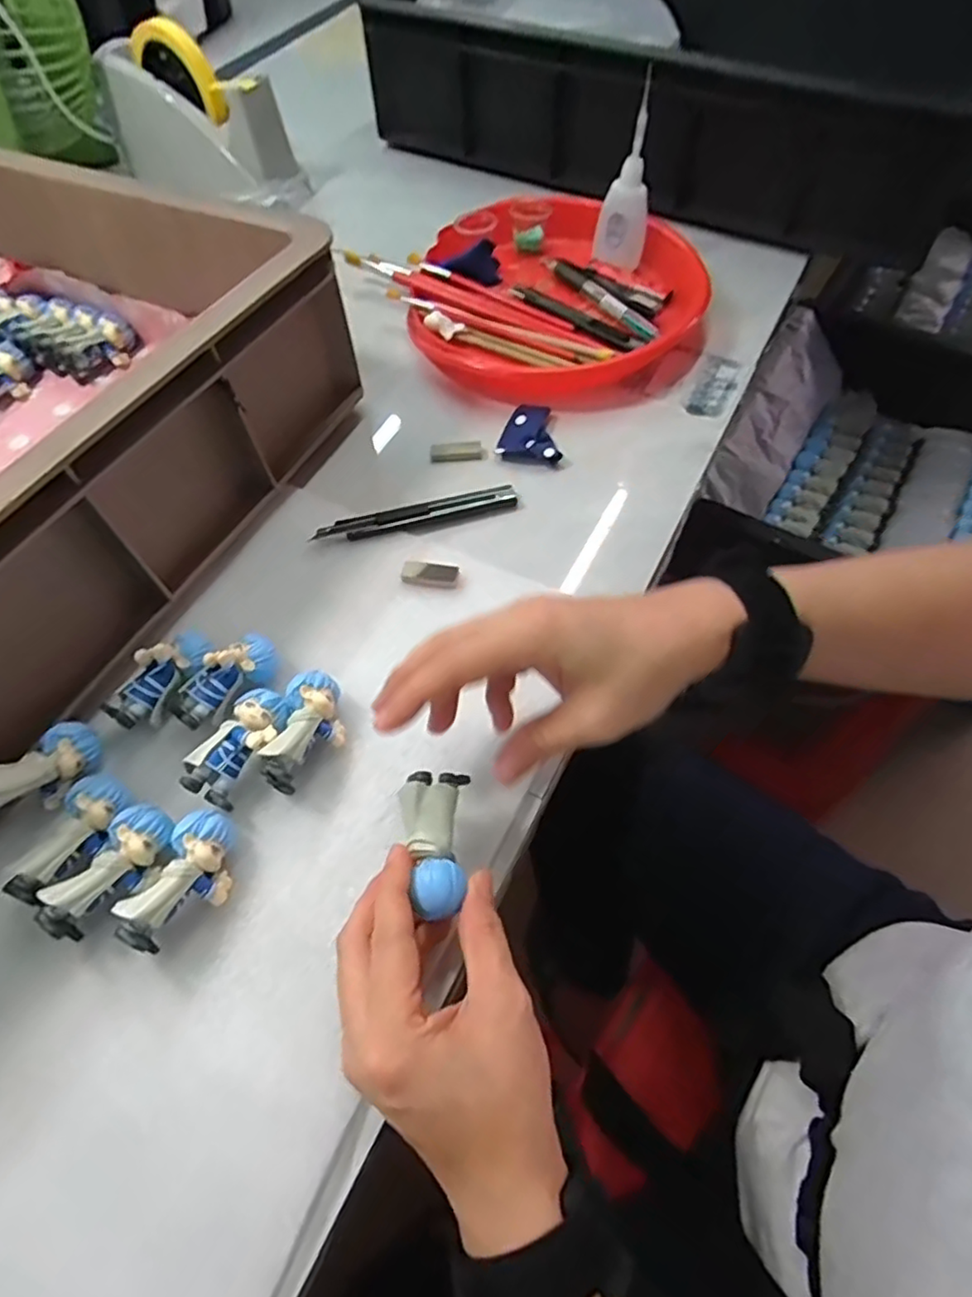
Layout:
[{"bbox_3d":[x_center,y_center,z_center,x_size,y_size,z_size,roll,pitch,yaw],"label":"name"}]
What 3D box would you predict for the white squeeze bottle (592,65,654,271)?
[{"bbox_3d":[0.119,-0.385,0.535,0.043,0.109,0.047,8,59,6],"label":"white squeeze bottle"}]

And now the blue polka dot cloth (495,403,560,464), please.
[{"bbox_3d":[0.036,-0.161,0.472,0.046,0.010,0.059,13,60,9],"label":"blue polka dot cloth"}]

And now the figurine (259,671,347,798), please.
[{"bbox_3d":[-0.092,0.042,0.333,0.031,0.029,0.060,7,59,5],"label":"figurine"}]

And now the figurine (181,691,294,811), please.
[{"bbox_3d":[-0.125,0.050,0.329,0.029,0.027,0.060,26,63,16],"label":"figurine"}]

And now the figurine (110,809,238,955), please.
[{"bbox_3d":[-0.137,0.107,0.295,0.030,0.030,0.062,20,61,13],"label":"figurine"}]

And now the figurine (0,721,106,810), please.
[{"bbox_3d":[-0.223,0.062,0.317,0.025,0.027,0.059,36,36,19],"label":"figurine"}]

